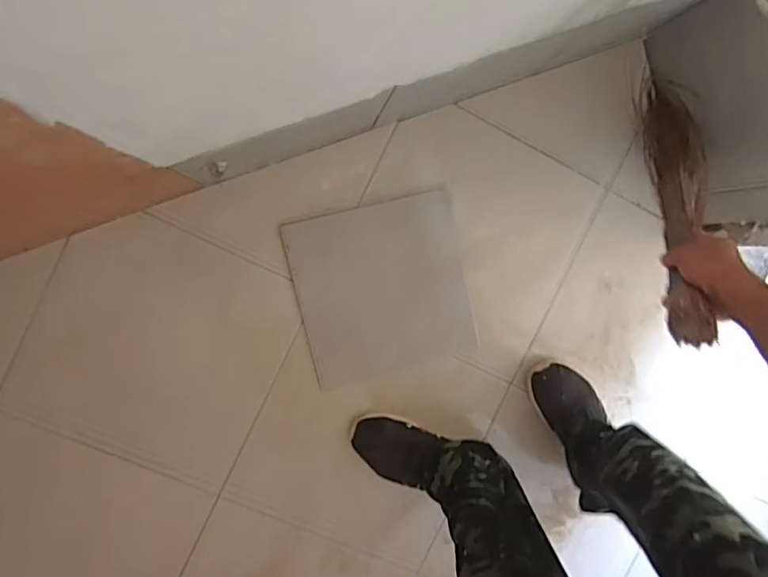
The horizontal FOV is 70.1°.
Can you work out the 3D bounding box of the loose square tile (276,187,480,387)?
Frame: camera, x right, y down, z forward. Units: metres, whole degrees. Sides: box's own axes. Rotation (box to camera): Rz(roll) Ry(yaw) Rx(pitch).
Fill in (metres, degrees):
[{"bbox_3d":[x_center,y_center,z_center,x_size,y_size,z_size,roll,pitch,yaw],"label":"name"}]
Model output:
[{"bbox_3d":[-0.001,0.005,1.020,0.309,0.013,0.316,-14,99,-5],"label":"loose square tile"}]

